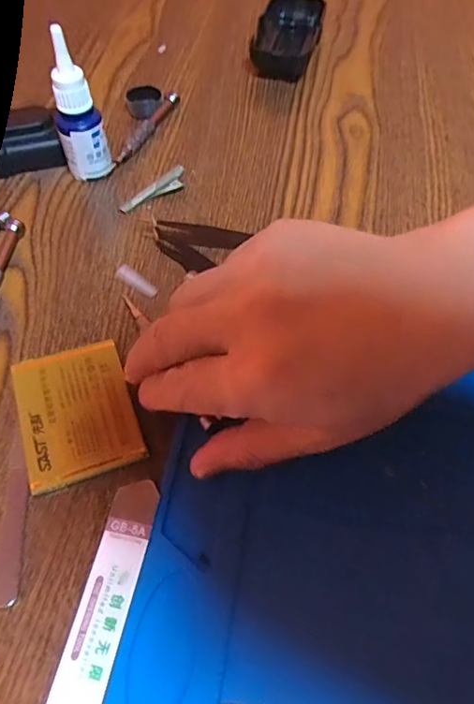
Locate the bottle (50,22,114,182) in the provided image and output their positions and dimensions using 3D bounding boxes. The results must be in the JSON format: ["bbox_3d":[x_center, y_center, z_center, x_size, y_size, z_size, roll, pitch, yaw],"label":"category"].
[{"bbox_3d":[-0.103,-0.154,0.342,0.025,0.089,0.026,28,59,18],"label":"bottle"}]

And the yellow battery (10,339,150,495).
[{"bbox_3d":[-0.081,0.029,0.266,0.055,0.006,0.076,-17,57,-12],"label":"yellow battery"}]

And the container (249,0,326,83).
[{"bbox_3d":[0.046,-0.284,0.474,0.053,0.028,0.115,9,56,6],"label":"container"}]

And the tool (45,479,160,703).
[{"bbox_3d":[-0.056,0.109,0.211,0.021,0.005,0.115,10,56,6],"label":"tool"}]

